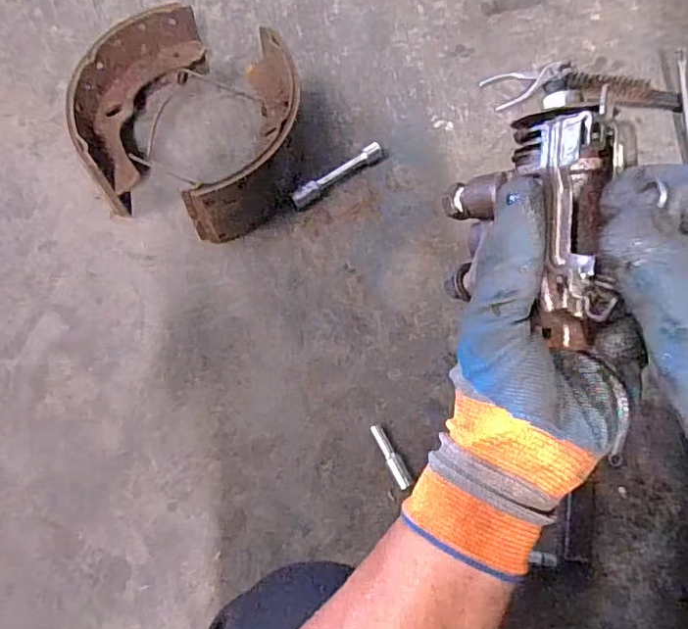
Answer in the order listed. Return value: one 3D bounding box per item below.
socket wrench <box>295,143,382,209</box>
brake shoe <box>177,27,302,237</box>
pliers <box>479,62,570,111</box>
[{"bbox_3d":[-0.009,-0.192,0.772,0.146,0.024,0.020,-36,76,-13],"label":"socket wrench"},{"bbox_3d":[-0.107,-0.223,0.730,0.097,0.118,0.266,15,71,3],"label":"brake shoe"},{"bbox_3d":[0.284,-0.360,0.850,0.139,0.016,0.060,-23,74,-9],"label":"pliers"}]

